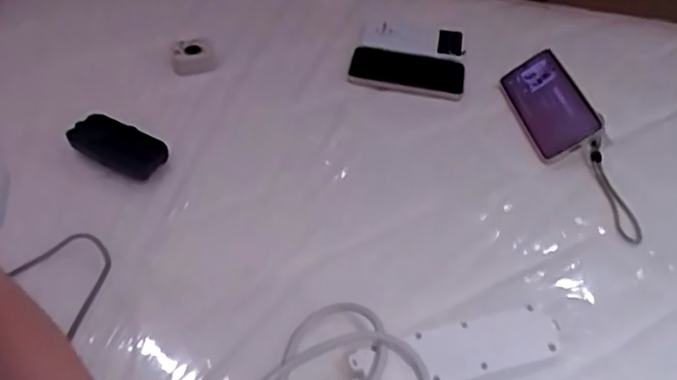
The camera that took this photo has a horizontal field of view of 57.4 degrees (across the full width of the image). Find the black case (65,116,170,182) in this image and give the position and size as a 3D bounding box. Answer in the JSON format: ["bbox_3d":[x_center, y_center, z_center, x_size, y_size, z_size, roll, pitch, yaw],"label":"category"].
[{"bbox_3d":[-0.246,-0.047,0.691,0.114,0.026,0.048,25,50,17],"label":"black case"}]

